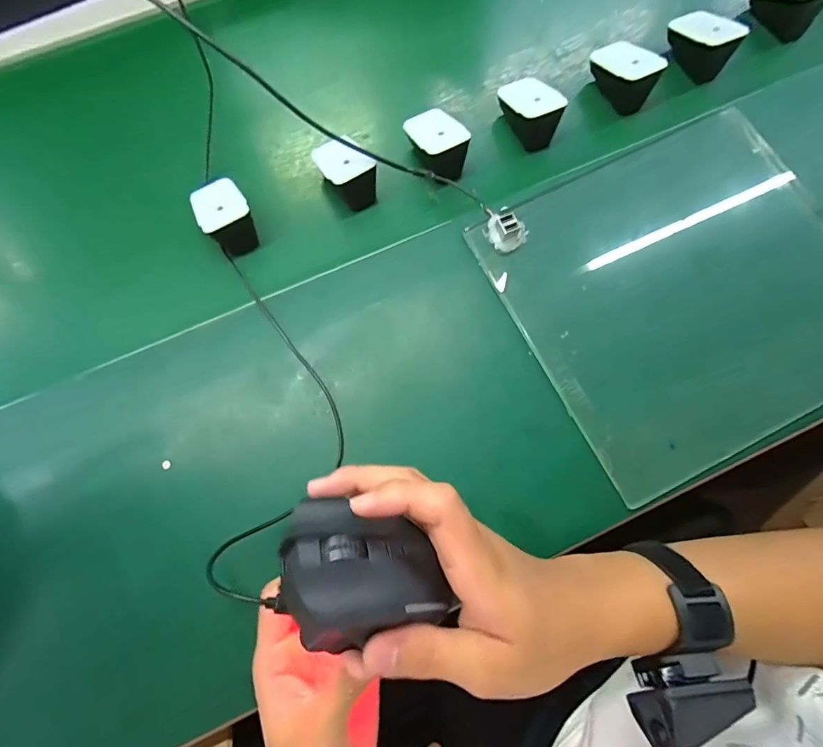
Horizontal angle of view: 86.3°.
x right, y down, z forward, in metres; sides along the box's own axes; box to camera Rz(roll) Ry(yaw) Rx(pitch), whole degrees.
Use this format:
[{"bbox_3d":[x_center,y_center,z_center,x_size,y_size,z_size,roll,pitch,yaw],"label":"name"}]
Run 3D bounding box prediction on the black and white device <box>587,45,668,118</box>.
[{"bbox_3d":[0.211,-0.300,0.443,0.041,0.049,0.064,-23,74,-5],"label":"black and white device"}]

